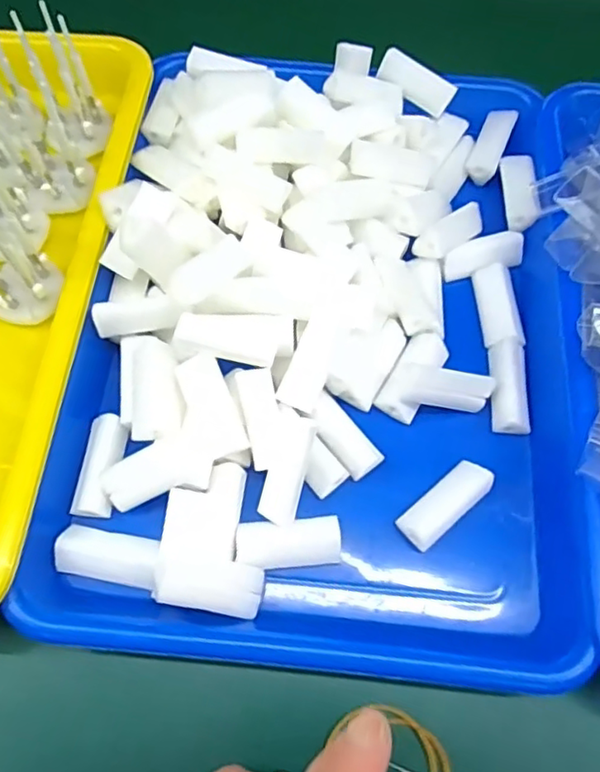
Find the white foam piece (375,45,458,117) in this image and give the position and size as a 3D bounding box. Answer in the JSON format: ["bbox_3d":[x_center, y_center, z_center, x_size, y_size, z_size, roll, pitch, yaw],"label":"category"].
[{"bbox_3d":[0.068,-0.178,0.355,0.046,0.010,0.020,33,68,-4],"label":"white foam piece"}]

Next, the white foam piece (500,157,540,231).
[{"bbox_3d":[0.124,-0.112,0.341,0.018,0.011,0.051,5,65,2],"label":"white foam piece"}]

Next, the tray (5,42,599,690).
[{"bbox_3d":[0.014,-0.037,0.299,0.229,0.055,0.318,5,65,2],"label":"tray"}]

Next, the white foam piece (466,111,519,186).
[{"bbox_3d":[0.113,-0.143,0.360,0.017,0.014,0.048,22,67,10],"label":"white foam piece"}]

